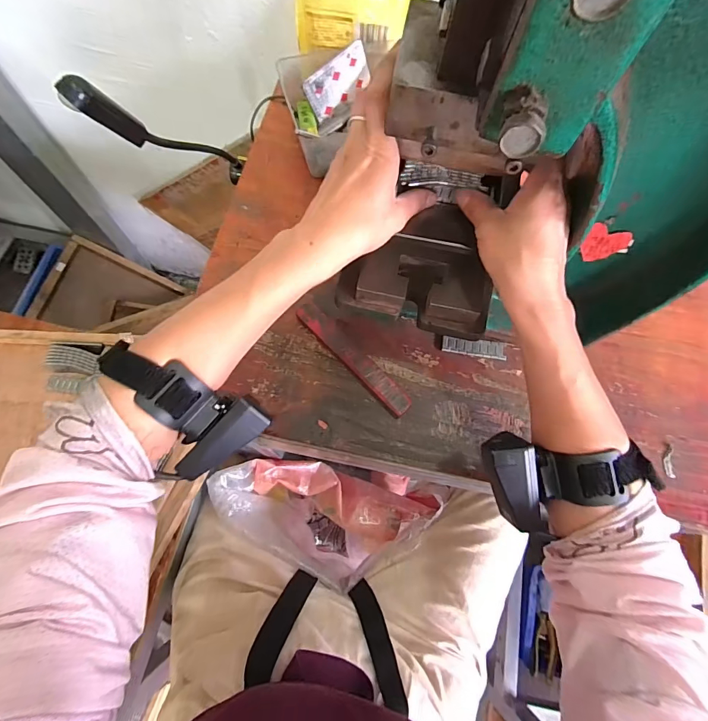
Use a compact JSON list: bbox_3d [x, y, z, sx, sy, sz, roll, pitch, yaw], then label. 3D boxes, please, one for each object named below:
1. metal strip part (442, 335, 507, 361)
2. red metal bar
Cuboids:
[{"bbox_3d":[0.126,-0.014,0.409,0.065,0.007,0.017,9,70,1],"label":"metal strip part"},{"bbox_3d":[-0.003,-0.003,0.393,0.023,0.017,0.150,-42,77,-15],"label":"red metal bar"}]

